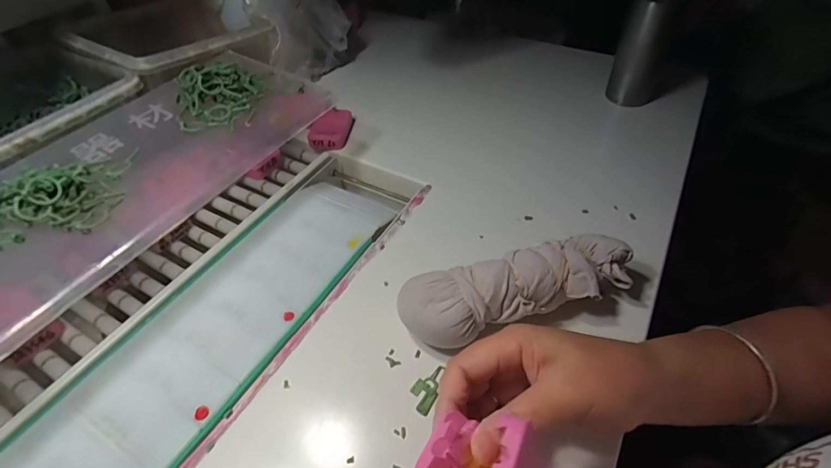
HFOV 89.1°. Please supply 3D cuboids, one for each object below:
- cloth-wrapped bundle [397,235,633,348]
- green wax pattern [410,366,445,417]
[{"bbox_3d":[0.084,0.051,0.358,0.191,0.060,0.053,-12,49,-9],"label":"cloth-wrapped bundle"},{"bbox_3d":[0.010,0.120,0.332,0.020,0.004,0.041,23,52,21],"label":"green wax pattern"}]

